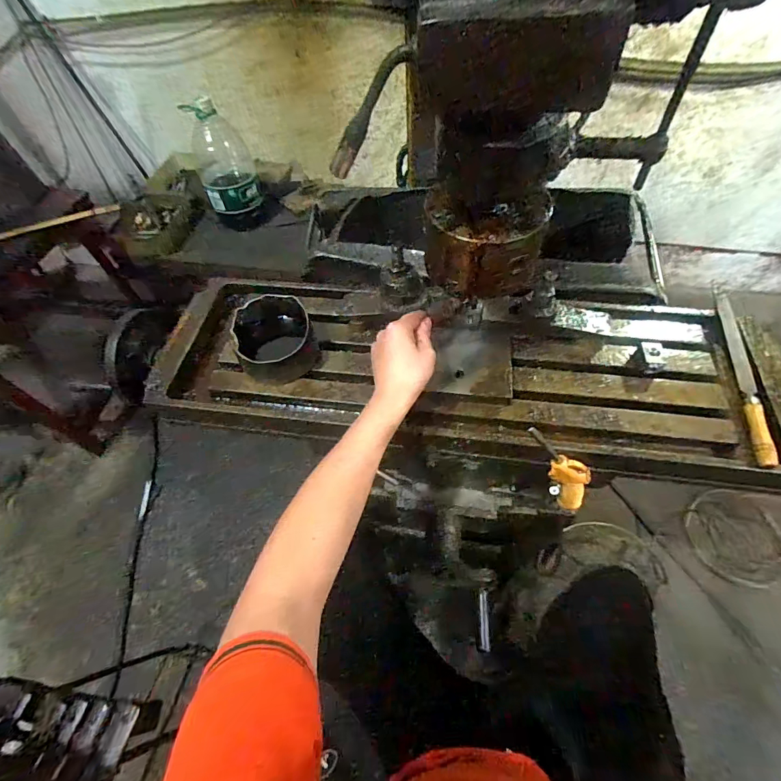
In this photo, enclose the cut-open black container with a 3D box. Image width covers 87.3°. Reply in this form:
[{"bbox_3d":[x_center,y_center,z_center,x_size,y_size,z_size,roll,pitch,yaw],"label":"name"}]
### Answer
[{"bbox_3d":[-0.152,-0.069,0.545,0.101,0.052,0.120,-19,59,-9],"label":"cut-open black container"}]

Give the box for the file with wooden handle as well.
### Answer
[{"bbox_3d":[0.438,-0.030,0.507,0.027,0.024,0.265,12,59,10],"label":"file with wooden handle"}]

